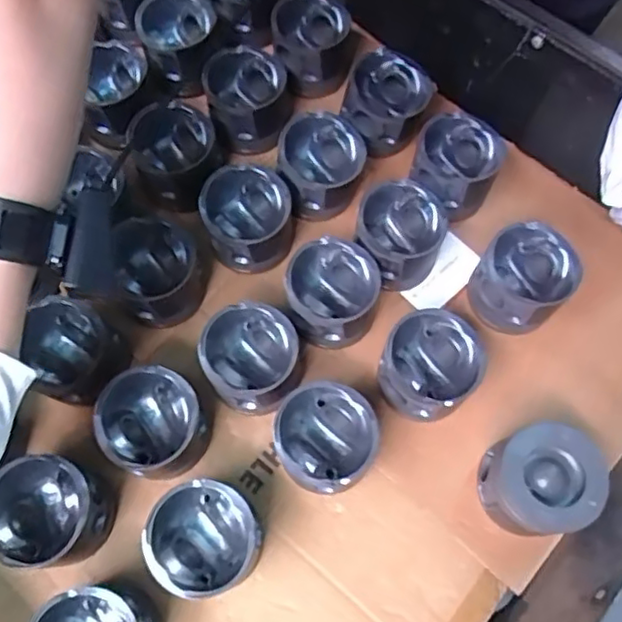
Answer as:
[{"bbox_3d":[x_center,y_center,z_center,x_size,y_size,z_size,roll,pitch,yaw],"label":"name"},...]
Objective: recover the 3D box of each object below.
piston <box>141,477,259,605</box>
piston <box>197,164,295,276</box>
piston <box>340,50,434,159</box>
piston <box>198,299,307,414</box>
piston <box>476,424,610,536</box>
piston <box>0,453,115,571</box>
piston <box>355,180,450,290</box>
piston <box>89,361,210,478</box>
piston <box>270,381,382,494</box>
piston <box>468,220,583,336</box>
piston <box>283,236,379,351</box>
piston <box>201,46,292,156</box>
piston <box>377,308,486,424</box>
[{"bbox_3d":[-0.084,0.189,0.518,0.087,0.077,0.083,0,68,0],"label":"piston"},{"bbox_3d":[-0.062,-0.087,0.619,0.082,0.082,0.077,0,68,0],"label":"piston"},{"bbox_3d":[0.075,-0.217,0.670,0.082,0.069,0.085,0,68,0],"label":"piston"},{"bbox_3d":[-0.053,0.047,0.573,0.090,0.077,0.085,0,68,0],"label":"piston"},{"bbox_3d":[0.192,0.145,0.533,0.083,0.083,0.082,0,68,0],"label":"piston"},{"bbox_3d":[-0.217,0.170,0.529,0.090,0.076,0.088,0,68,0],"label":"piston"},{"bbox_3d":[0.085,-0.069,0.617,0.081,0.075,0.086,19,69,8],"label":"piston"},{"bbox_3d":[-0.137,0.100,0.553,0.082,0.079,0.084,0,68,0],"label":"piston"},{"bbox_3d":[0.012,0.113,0.548,0.084,0.079,0.086,0,68,0],"label":"piston"},{"bbox_3d":[0.201,-0.028,0.603,0.084,0.076,0.083,0,68,0],"label":"piston"},{"bbox_3d":[0.020,-0.013,0.598,0.081,0.075,0.084,0,68,0],"label":"piston"},{"bbox_3d":[-0.067,-0.223,0.667,0.084,0.074,0.083,0,68,0],"label":"piston"},{"bbox_3d":[0.105,0.053,0.571,0.082,0.081,0.085,0,68,0],"label":"piston"}]

